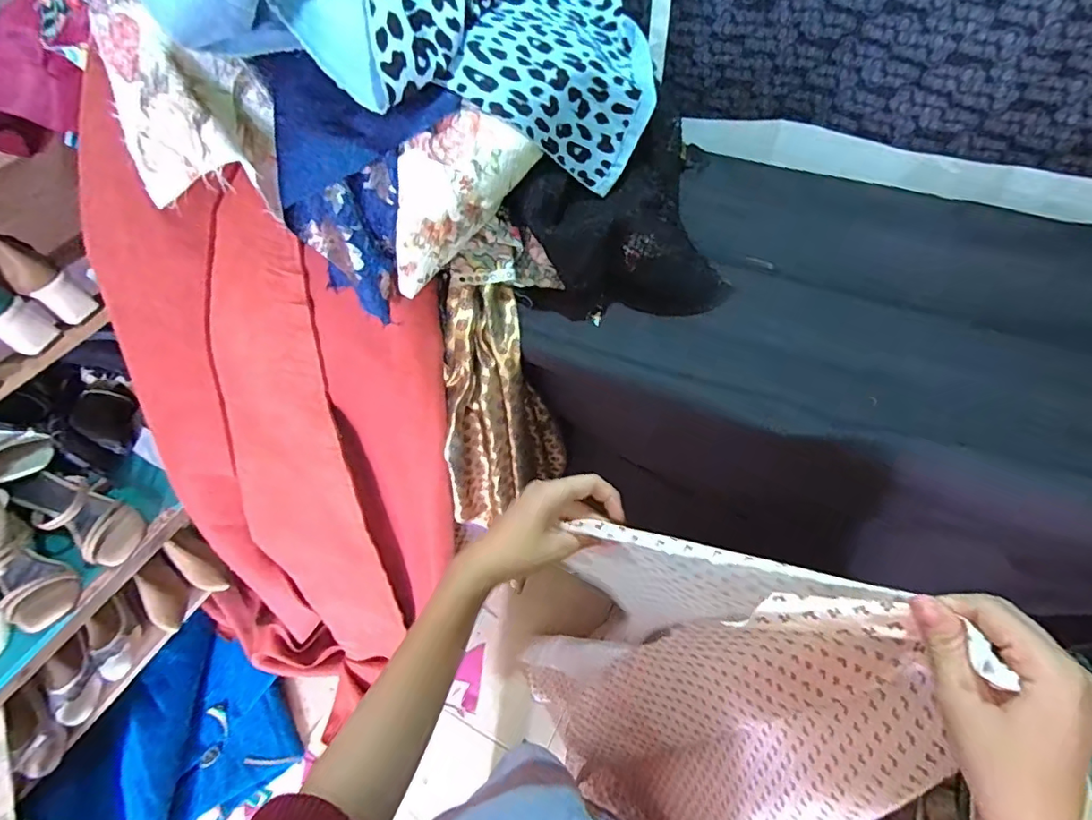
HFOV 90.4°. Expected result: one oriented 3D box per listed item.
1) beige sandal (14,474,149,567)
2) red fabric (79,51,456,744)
[{"bbox_3d":[-0.699,0.155,0.809,0.188,0.070,0.085,34,60,-6],"label":"beige sandal"},{"bbox_3d":[-0.400,0.161,0.889,0.299,1.064,0.340,-22,54,-38],"label":"red fabric"}]

